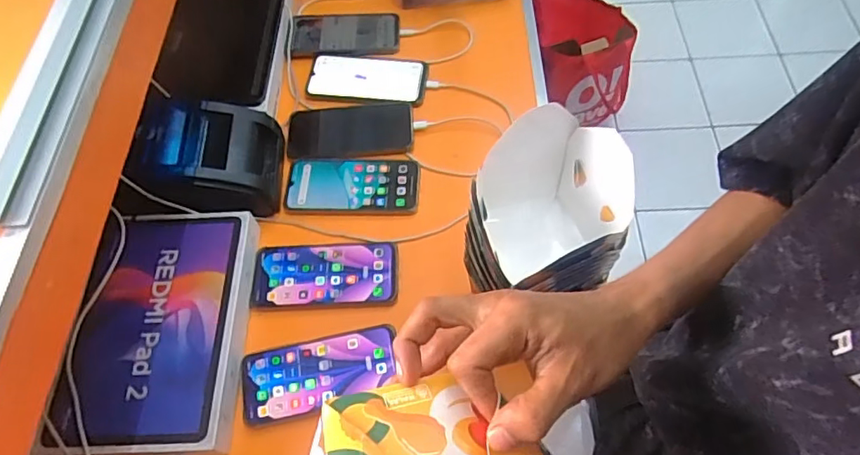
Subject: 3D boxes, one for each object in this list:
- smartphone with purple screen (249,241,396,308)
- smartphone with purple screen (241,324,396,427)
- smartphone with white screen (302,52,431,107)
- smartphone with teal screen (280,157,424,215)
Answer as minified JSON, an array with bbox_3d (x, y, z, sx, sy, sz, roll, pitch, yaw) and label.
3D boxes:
[{"bbox_3d":[-0.121,0.053,0.634,0.162,0.012,0.078,-3,61,2],"label":"smartphone with purple screen"},{"bbox_3d":[-0.117,0.155,0.585,0.163,0.011,0.075,-14,61,-4],"label":"smartphone with purple screen"},{"bbox_3d":[-0.089,-0.214,0.777,0.166,0.011,0.082,7,69,1],"label":"smartphone with white screen"},{"bbox_3d":[-0.097,-0.056,0.687,0.164,0.015,0.076,0,61,4],"label":"smartphone with teal screen"}]

